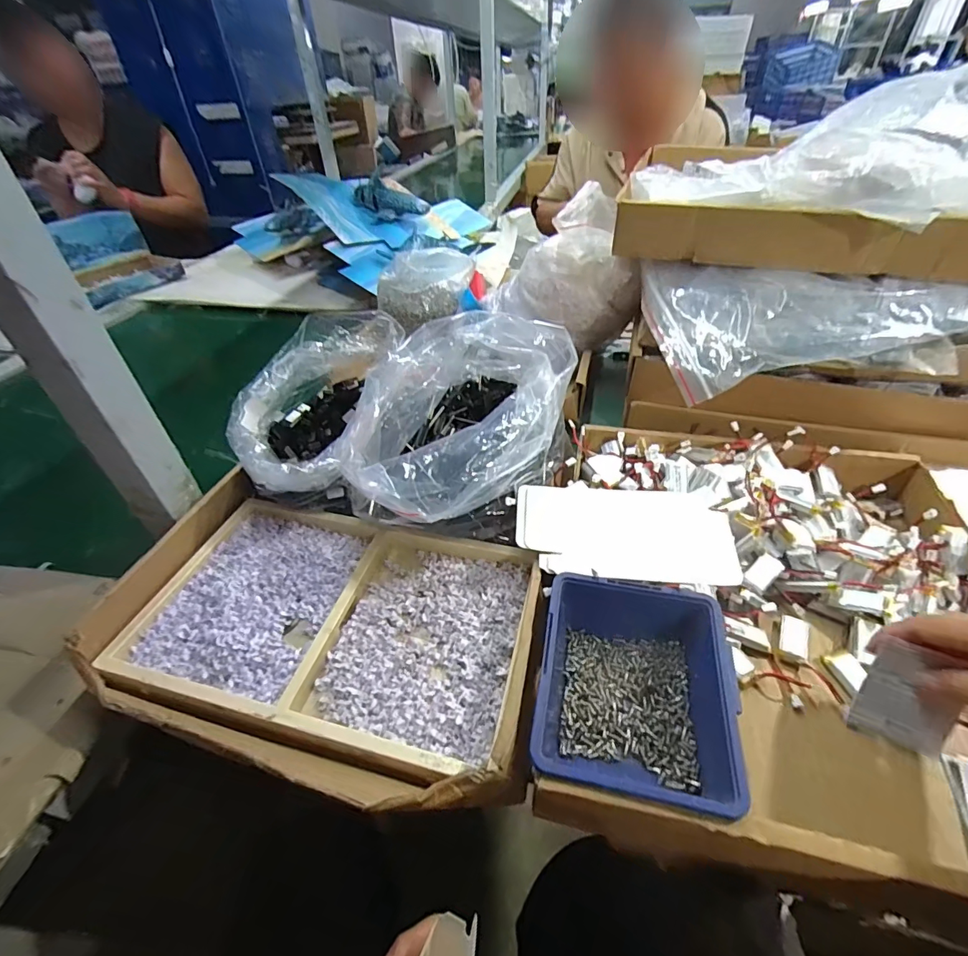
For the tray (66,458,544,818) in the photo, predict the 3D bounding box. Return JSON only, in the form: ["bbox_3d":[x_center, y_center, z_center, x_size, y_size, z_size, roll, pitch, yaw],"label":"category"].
[{"bbox_3d":[-0.128,0.110,0.380,0.345,0.057,0.226,9,43,13],"label":"tray"}]

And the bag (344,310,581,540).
[{"bbox_3d":[-0.020,-0.038,0.450,0.174,0.170,0.213,22,47,25],"label":"bag"}]

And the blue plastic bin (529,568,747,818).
[{"bbox_3d":[0.102,0.146,0.321,0.123,0.057,0.144,7,42,11],"label":"blue plastic bin"}]

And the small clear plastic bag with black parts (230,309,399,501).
[{"bbox_3d":[-0.173,-0.067,0.490,0.126,0.145,0.197,8,43,12],"label":"small clear plastic bag with black parts"}]

